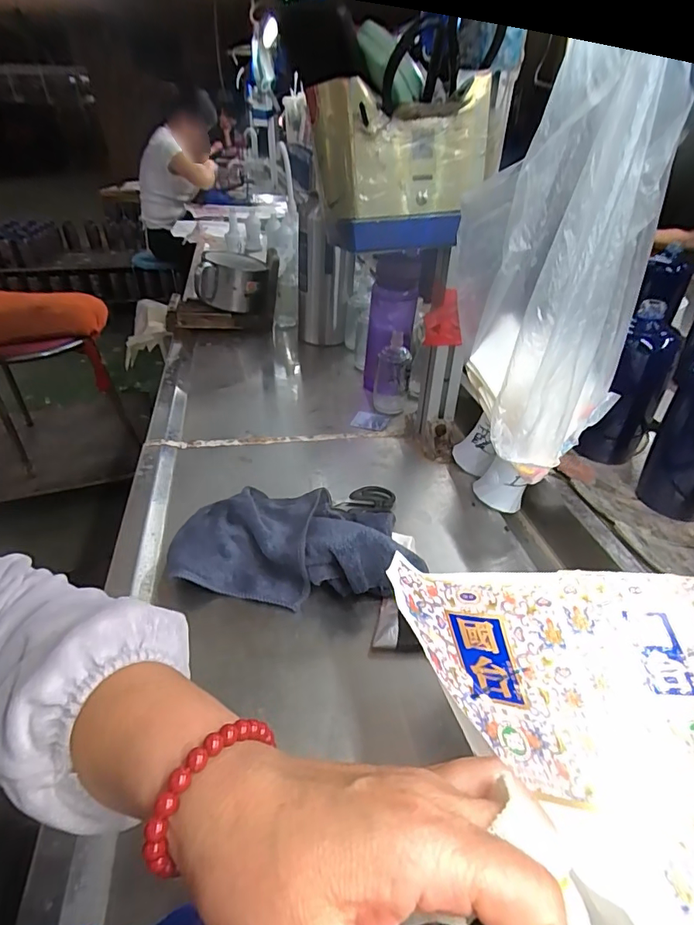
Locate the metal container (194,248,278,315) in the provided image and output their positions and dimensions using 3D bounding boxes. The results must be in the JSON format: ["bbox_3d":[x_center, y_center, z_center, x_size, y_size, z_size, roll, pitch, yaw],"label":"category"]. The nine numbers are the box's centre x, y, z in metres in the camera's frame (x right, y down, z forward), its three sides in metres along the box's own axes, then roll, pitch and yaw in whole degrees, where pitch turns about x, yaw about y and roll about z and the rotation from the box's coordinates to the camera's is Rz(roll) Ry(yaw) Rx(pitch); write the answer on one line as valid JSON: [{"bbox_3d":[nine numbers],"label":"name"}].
[{"bbox_3d":[-0.228,-0.380,0.996,0.166,0.104,0.133,-6,36,-11],"label":"metal container"}]

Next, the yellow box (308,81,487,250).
[{"bbox_3d":[0.042,-0.305,0.496,0.144,0.139,0.136,-10,37,-15],"label":"yellow box"}]

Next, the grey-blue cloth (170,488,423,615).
[{"bbox_3d":[-0.053,0.077,0.459,0.221,0.063,0.111,5,35,5],"label":"grey-blue cloth"}]

